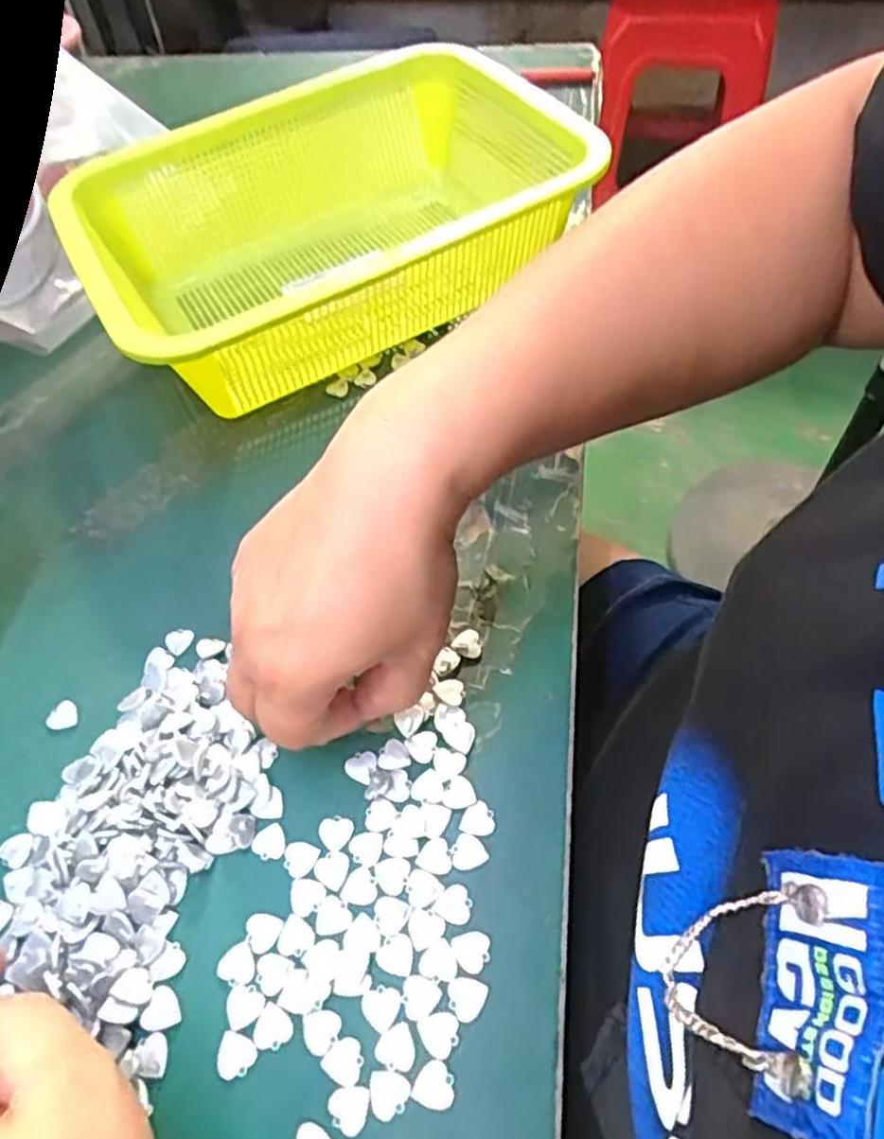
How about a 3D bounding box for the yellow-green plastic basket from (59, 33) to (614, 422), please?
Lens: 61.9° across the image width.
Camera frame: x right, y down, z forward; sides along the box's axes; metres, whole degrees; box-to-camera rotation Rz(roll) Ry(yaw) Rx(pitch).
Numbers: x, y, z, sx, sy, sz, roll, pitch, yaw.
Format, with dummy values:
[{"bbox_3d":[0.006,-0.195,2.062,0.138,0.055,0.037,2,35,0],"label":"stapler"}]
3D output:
[{"bbox_3d":[-0.062,-0.184,0.413,0.257,0.082,0.184,-31,59,-15],"label":"yellow-green plastic basket"}]

